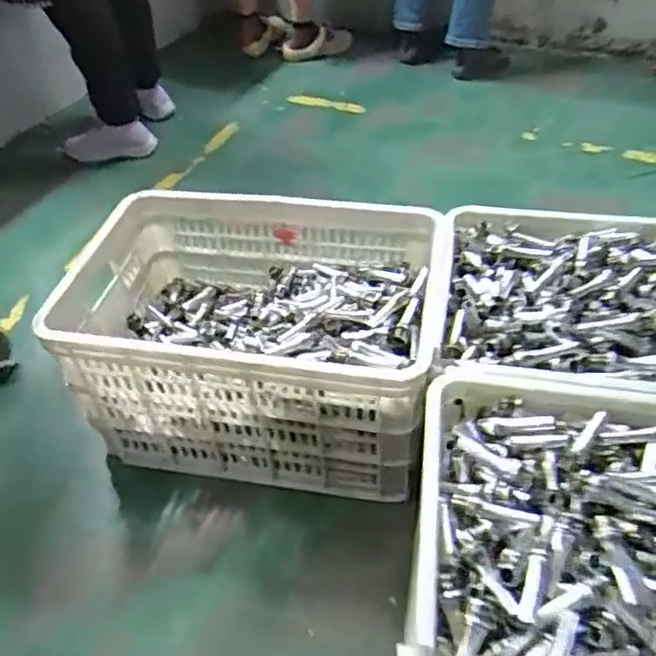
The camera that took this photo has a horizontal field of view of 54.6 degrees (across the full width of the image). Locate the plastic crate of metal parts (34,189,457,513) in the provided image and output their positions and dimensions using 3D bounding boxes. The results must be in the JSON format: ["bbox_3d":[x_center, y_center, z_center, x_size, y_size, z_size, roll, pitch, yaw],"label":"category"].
[{"bbox_3d":[-0.107,0.014,1.007,0.531,0.283,0.365,6,42,10],"label":"plastic crate of metal parts"}]

